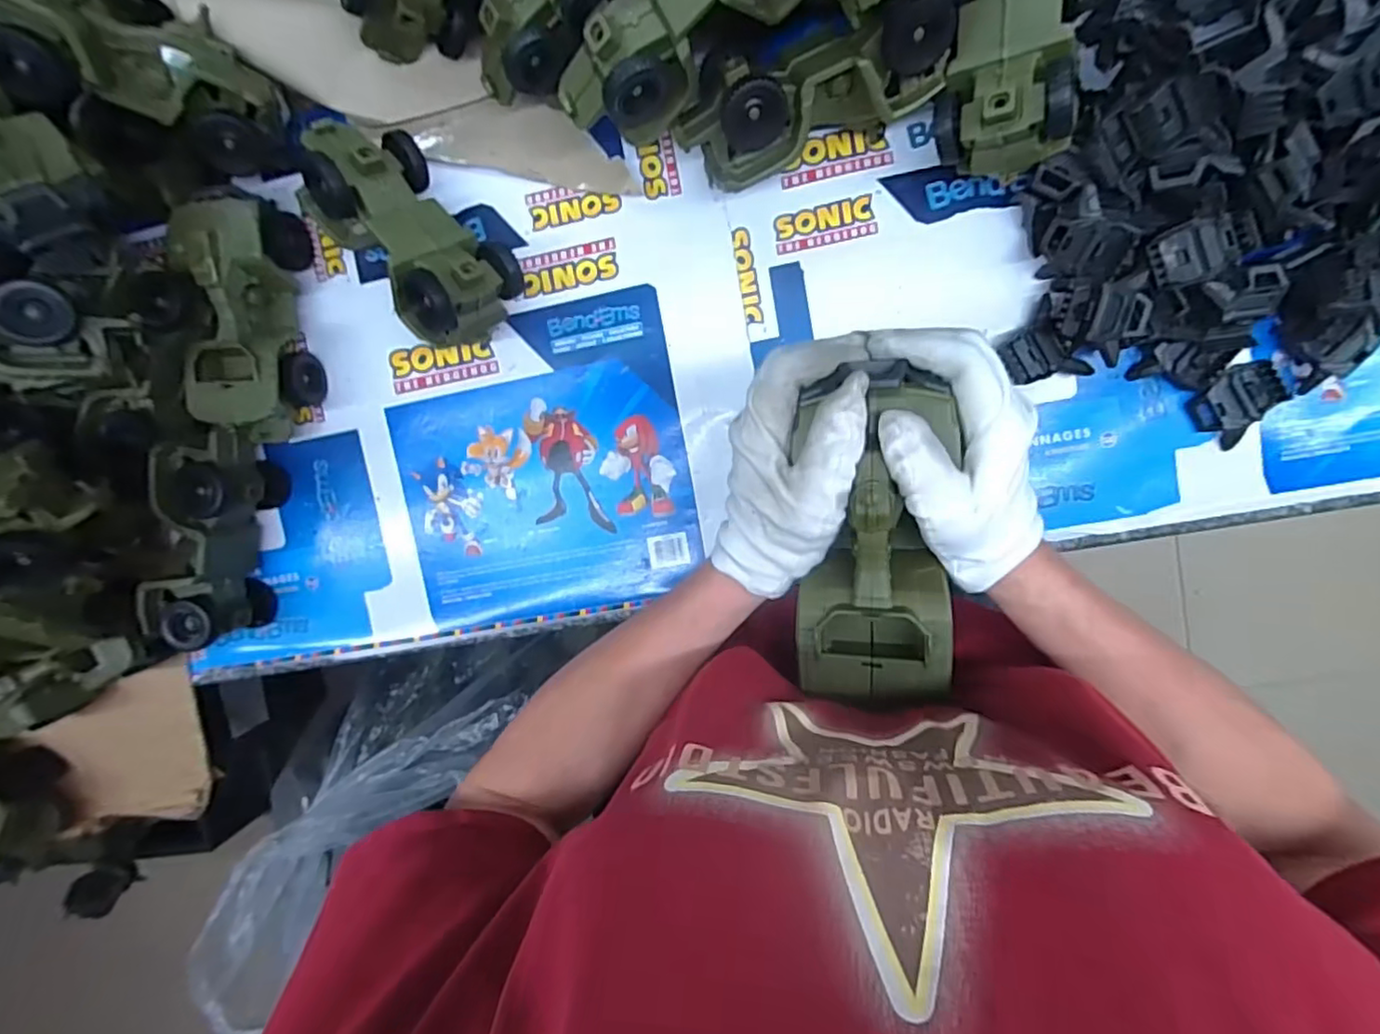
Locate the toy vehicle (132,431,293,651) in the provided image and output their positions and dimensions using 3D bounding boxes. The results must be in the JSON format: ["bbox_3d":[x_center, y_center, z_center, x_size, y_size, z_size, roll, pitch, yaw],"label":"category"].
[{"bbox_3d":[-0.414,0.014,0.556,0.065,0.082,0.182,10,99,5],"label":"toy vehicle"}]

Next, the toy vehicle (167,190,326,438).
[{"bbox_3d":[-0.364,-0.160,0.527,0.078,0.079,0.188,4,98,6],"label":"toy vehicle"}]

